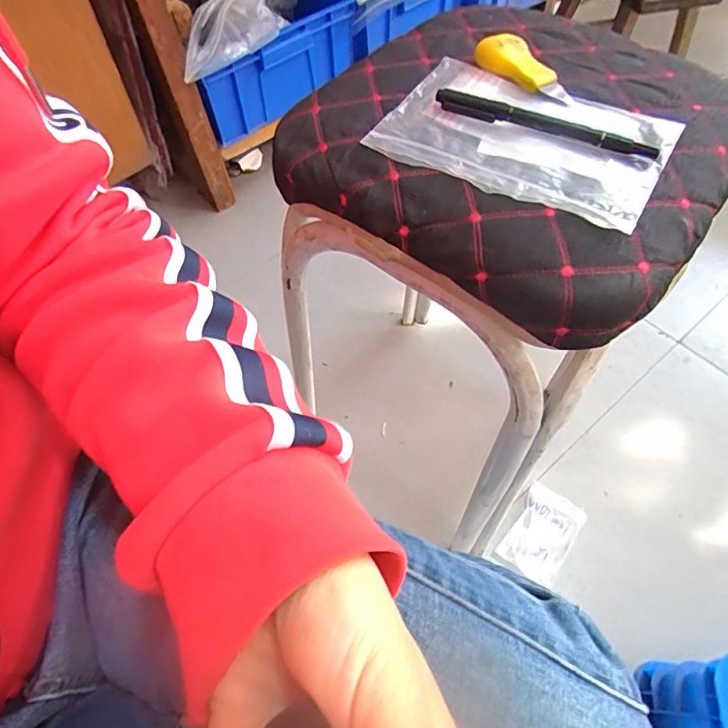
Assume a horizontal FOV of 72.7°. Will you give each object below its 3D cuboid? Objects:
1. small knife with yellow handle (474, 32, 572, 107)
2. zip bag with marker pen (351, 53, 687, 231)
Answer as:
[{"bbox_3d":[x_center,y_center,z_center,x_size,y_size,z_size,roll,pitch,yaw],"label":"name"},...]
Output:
[{"bbox_3d":[0.112,-0.202,0.343,0.076,0.012,0.034,42,66,11],"label":"small knife with yellow handle"},{"bbox_3d":[0.099,-0.144,0.308,0.166,0.016,0.114,27,62,18],"label":"zip bag with marker pen"}]

